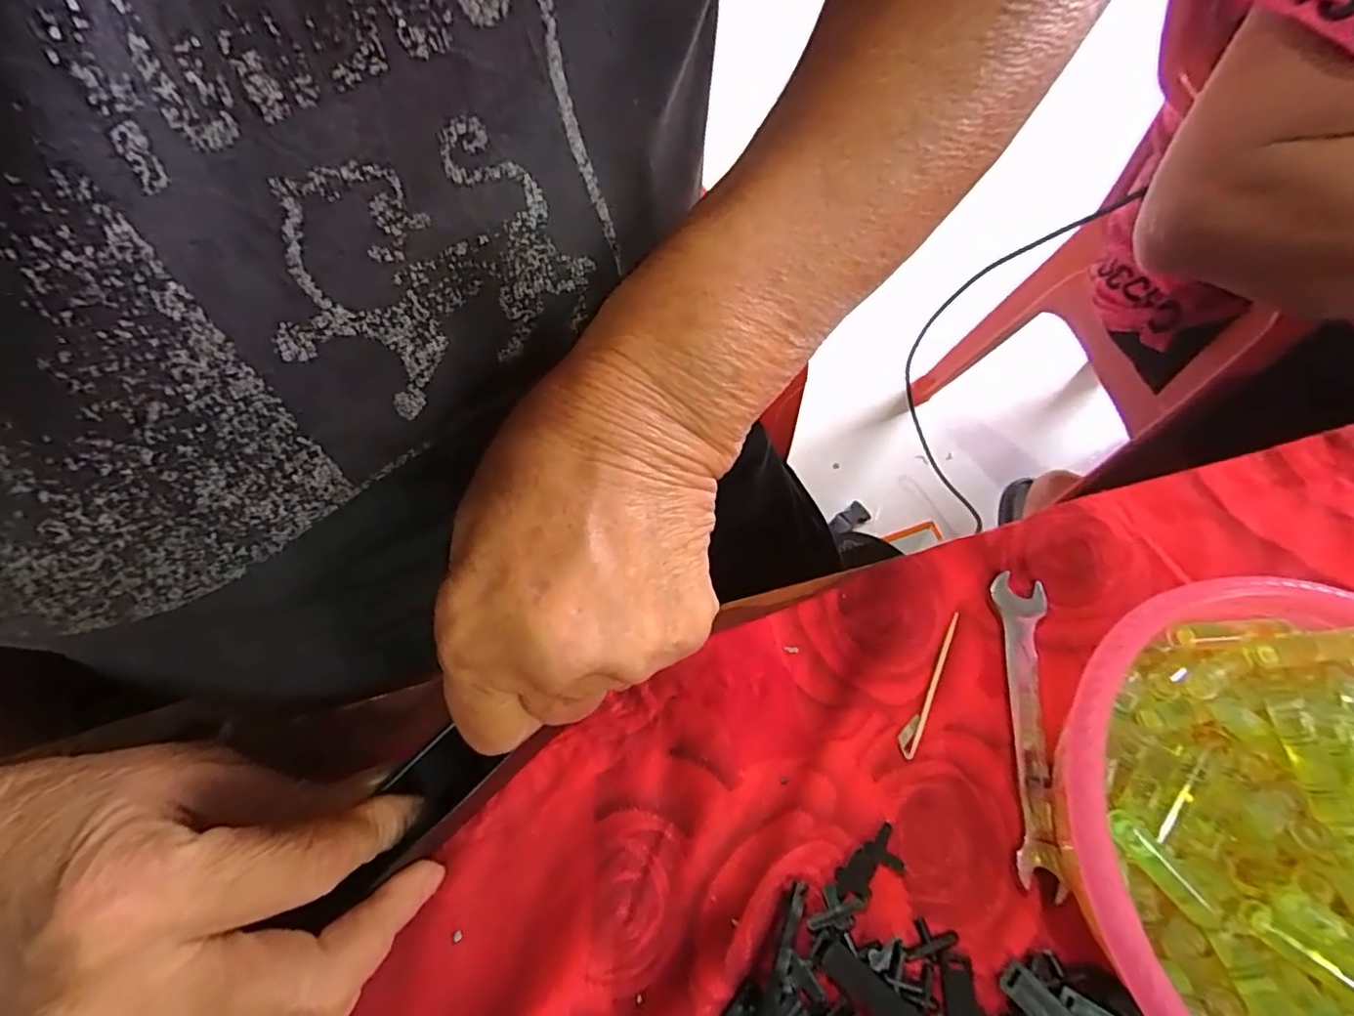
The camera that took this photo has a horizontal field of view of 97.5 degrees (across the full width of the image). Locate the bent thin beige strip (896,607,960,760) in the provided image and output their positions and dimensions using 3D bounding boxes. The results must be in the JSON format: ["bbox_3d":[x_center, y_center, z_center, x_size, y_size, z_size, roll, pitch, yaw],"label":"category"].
[{"bbox_3d":[0.103,0.071,0.240,0.007,0.004,0.062,28,68,11],"label":"bent thin beige strip"}]

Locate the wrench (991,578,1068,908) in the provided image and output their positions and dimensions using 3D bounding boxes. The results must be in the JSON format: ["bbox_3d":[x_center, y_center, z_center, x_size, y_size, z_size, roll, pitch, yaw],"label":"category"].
[{"bbox_3d":[0.139,0.083,0.233,0.019,0.004,0.115,7,65,2],"label":"wrench"}]

